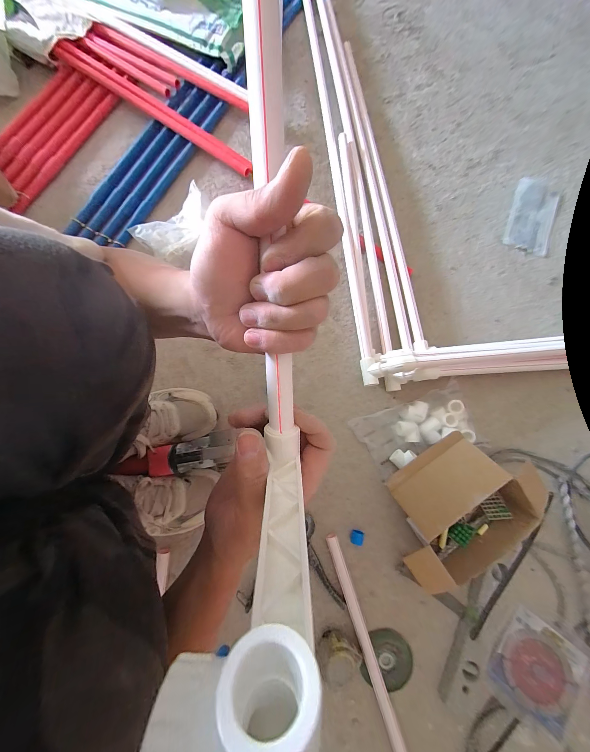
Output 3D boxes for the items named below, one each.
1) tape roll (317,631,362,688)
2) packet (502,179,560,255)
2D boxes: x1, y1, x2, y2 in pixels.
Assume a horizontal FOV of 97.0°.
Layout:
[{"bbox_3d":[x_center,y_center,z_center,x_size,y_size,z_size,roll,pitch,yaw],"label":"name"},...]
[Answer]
[{"bbox_3d":[0.073,0.480,0.447,0.062,0.050,0.059,0,79,1],"label":"tape roll"},{"bbox_3d":[0.591,-0.399,0.649,0.105,0.004,0.212,22,80,5],"label":"packet"}]

